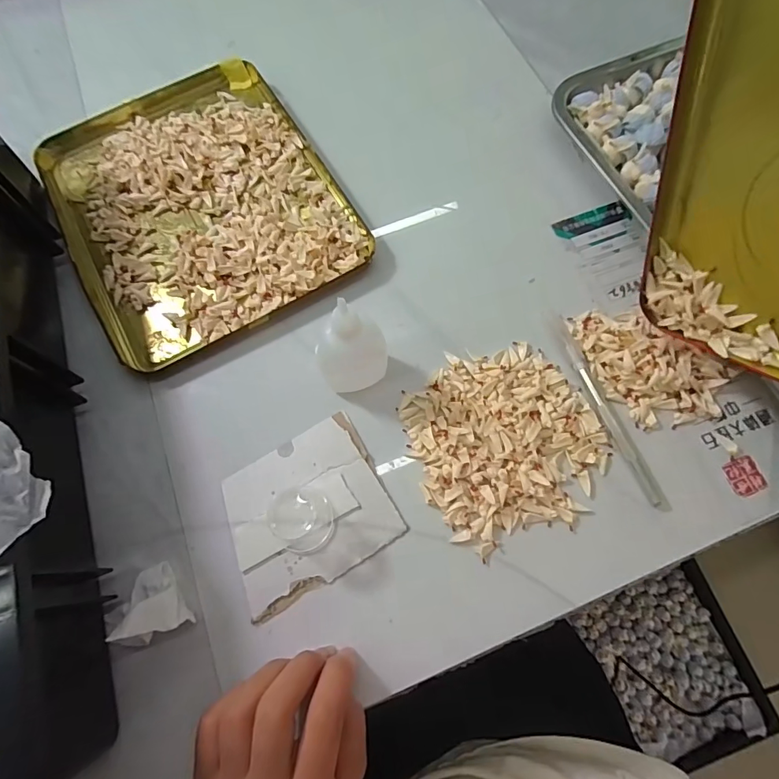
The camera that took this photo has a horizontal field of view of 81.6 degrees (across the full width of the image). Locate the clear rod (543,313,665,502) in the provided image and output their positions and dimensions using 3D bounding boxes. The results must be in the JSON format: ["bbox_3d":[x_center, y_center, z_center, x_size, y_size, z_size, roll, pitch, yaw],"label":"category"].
[{"bbox_3d":[0.143,0.007,0.307,0.011,0.008,0.145,-19,72,-8],"label":"clear rod"}]

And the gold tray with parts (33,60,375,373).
[{"bbox_3d":[-0.156,-0.156,0.362,0.203,0.016,0.253,-29,73,-11],"label":"gold tray with parts"}]

